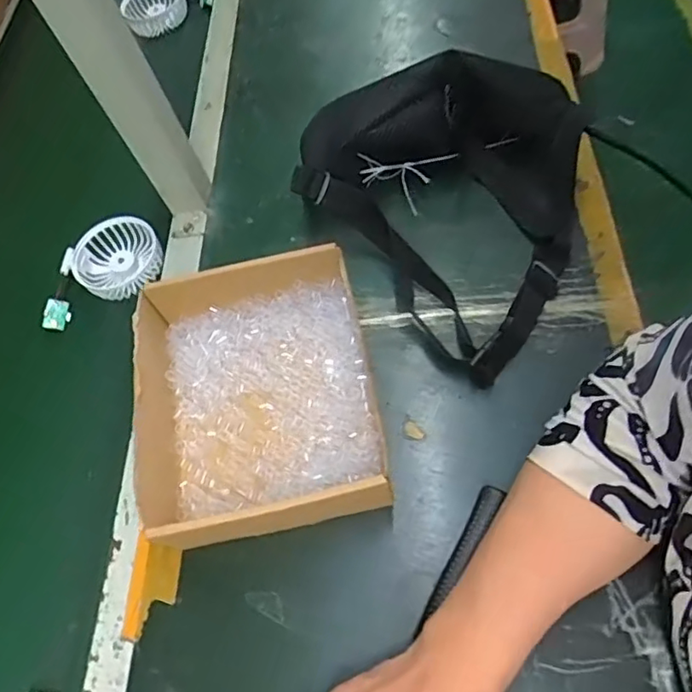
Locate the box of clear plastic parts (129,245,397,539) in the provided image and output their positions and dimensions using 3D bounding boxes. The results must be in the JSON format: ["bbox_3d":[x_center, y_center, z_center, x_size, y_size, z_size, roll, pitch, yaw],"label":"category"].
[{"bbox_3d":[-0.069,0.035,0.451,0.178,0.061,0.212,-10,61,5],"label":"box of clear plastic parts"}]

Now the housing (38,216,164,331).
[{"bbox_3d":[-0.255,-0.080,0.596,0.130,0.032,0.086,-23,61,-1],"label":"housing"}]

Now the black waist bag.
[{"bbox_3d":[0.107,-0.151,0.519,0.233,0.096,0.289,-35,62,-11],"label":"black waist bag"}]

